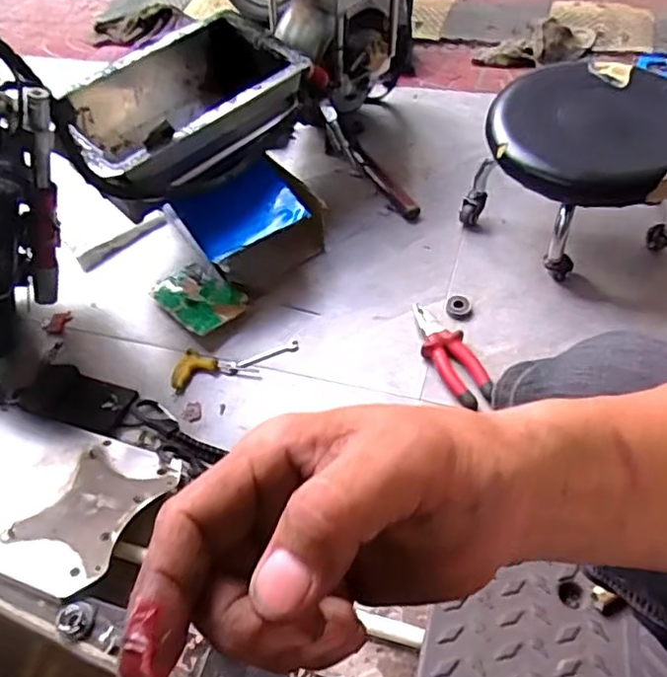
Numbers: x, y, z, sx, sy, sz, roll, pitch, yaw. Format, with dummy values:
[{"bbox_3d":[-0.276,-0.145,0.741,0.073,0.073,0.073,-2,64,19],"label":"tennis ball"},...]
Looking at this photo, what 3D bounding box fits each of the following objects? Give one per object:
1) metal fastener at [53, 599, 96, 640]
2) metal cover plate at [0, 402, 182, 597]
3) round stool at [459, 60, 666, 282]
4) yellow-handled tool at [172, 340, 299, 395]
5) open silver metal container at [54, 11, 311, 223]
[{"bbox_3d":[-0.279,0.300,0.679,0.039,0.013,0.038,-3,48,4],"label":"metal fastener"},{"bbox_3d":[-0.431,0.180,0.832,0.409,0.013,0.224,13,34,17],"label":"metal cover plate"},{"bbox_3d":[0.407,-0.265,1.022,0.315,0.207,0.301,-3,52,4],"label":"round stool"},{"bbox_3d":[-0.149,0.041,0.964,0.188,0.020,0.070,-5,52,2],"label":"yellow-handled tool"},{"bbox_3d":[-0.249,-0.359,1.035,0.264,0.124,0.401,33,63,27],"label":"open silver metal container"}]

